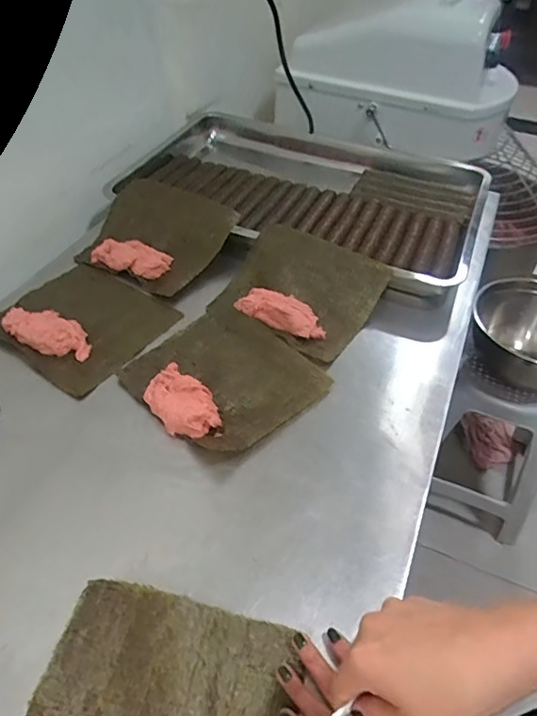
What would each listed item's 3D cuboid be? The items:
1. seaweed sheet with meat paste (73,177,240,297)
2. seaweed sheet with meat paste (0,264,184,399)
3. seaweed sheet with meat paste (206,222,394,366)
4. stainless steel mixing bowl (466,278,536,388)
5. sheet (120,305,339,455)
[{"bbox_3d":[-0.172,-0.188,0.800,0.206,0.030,0.173,23,69,17],"label":"seaweed sheet with meat paste"},{"bbox_3d":[-0.249,-0.059,0.691,0.198,0.033,0.187,25,50,20],"label":"seaweed sheet with meat paste"},{"bbox_3d":[0.040,-0.100,0.728,0.201,0.049,0.179,26,50,21],"label":"seaweed sheet with meat paste"},{"bbox_3d":[0.574,-0.046,1.156,0.257,0.132,0.276,1,46,-1],"label":"stainless steel mixing bowl"},{"bbox_3d":[-0.056,0.013,0.630,0.191,0.030,0.201,-33,55,-29],"label":"sheet"}]

